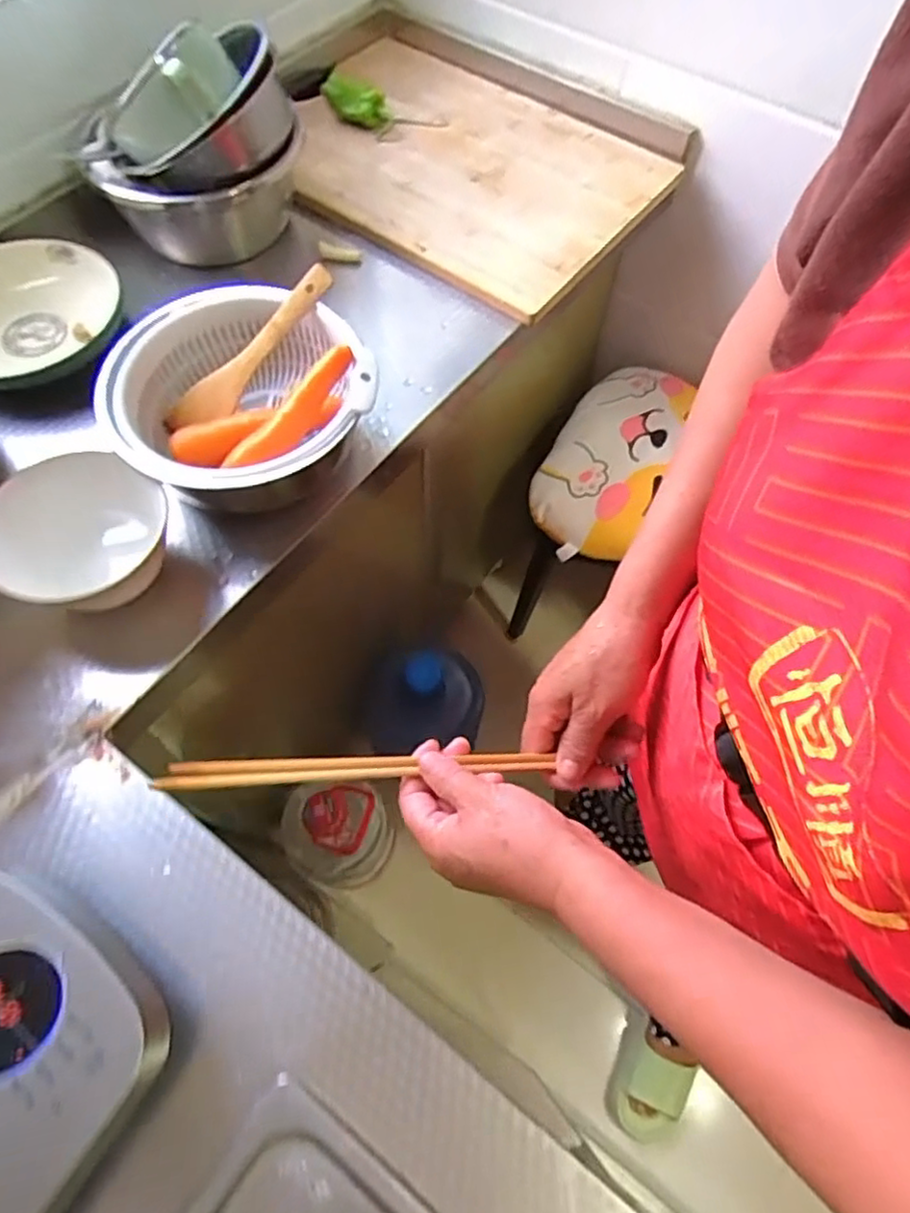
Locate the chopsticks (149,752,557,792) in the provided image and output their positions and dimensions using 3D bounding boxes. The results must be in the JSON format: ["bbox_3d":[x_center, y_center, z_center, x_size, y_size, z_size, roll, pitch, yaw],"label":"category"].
[{"bbox_3d":[-0.052,0.097,0.394,0.232,0.007,0.015,2,63,-19],"label":"chopsticks"}]

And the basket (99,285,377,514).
[{"bbox_3d":[-0.177,-0.175,0.586,0.199,0.085,0.210,0,65,-1],"label":"basket"}]

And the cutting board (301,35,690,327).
[{"bbox_3d":[0.009,-0.541,0.800,0.427,0.026,0.332,31,69,9],"label":"cutting board"}]

